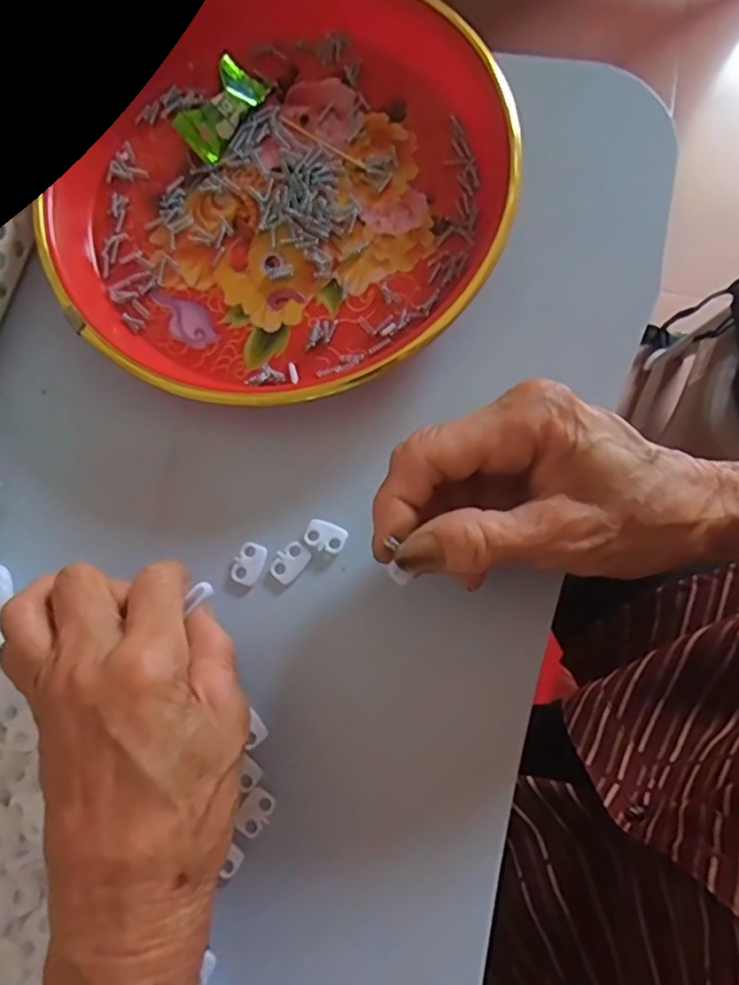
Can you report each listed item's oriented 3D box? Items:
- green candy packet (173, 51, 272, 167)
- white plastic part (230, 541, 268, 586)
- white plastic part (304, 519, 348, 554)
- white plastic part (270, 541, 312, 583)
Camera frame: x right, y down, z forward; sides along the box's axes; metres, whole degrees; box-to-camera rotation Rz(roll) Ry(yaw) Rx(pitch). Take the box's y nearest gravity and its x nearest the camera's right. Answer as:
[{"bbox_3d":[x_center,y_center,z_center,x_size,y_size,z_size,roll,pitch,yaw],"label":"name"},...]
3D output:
[{"bbox_3d":[-0.074,-0.193,0.312,0.027,0.014,0.050,35,83,11],"label":"green candy packet"},{"bbox_3d":[-0.054,0.031,0.277,0.012,0.004,0.019,26,81,10],"label":"white plastic part"},{"bbox_3d":[-0.019,0.019,0.275,0.018,0.004,0.013,27,81,10],"label":"white plastic part"},{"bbox_3d":[-0.035,0.030,0.275,0.018,0.004,0.013,-43,78,-5],"label":"white plastic part"}]

